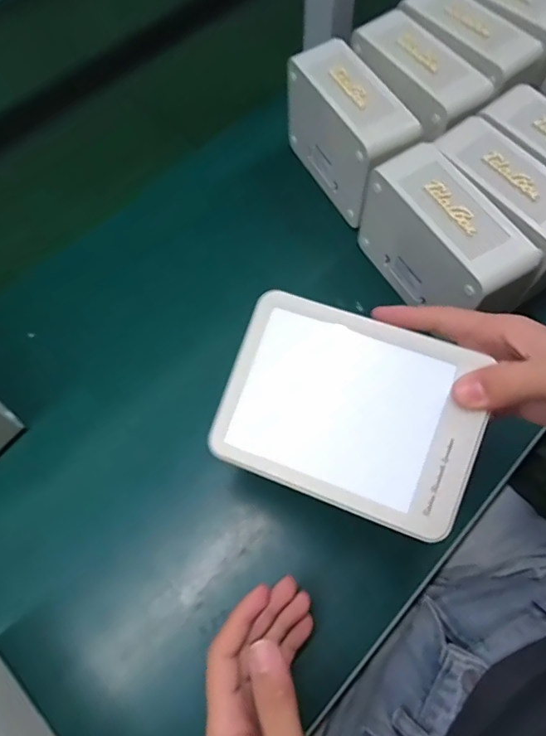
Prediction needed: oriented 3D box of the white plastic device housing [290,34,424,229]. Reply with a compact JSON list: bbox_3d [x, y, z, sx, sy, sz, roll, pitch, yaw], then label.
[{"bbox_3d":[0.070,-0.222,0.459,0.060,0.098,0.142,-26,67,-10],"label":"white plastic device housing"}]

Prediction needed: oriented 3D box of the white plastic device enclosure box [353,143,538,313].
[{"bbox_3d":[0.140,-0.102,0.406,0.057,0.100,0.141,-29,68,-11],"label":"white plastic device enclosure box"}]

